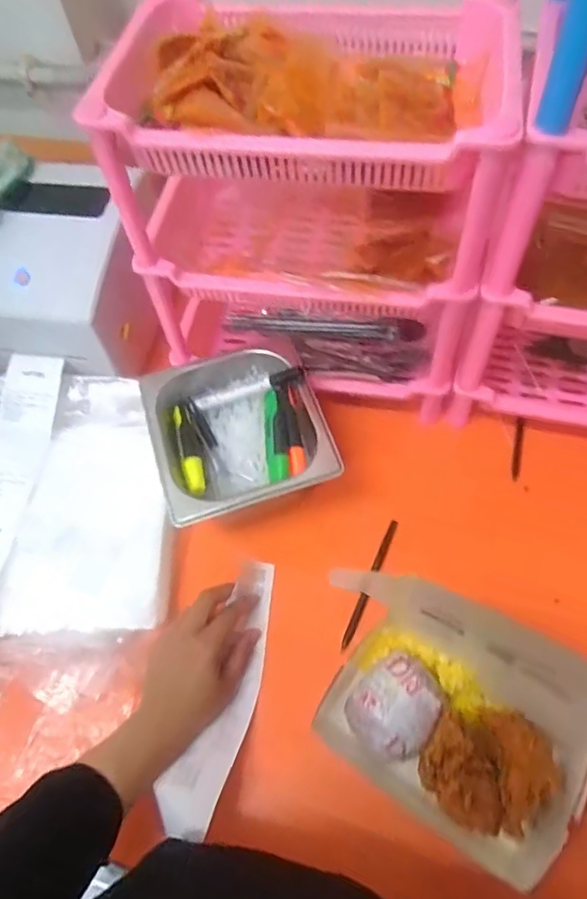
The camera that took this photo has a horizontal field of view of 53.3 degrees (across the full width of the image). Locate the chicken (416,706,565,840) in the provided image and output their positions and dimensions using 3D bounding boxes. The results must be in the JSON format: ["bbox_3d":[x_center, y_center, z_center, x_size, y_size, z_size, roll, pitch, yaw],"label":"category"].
[{"bbox_3d":[0.157,0.251,0.459,0.112,0.056,0.086,2,61,6],"label":"chicken"}]

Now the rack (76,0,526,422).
[{"bbox_3d":[0.018,-0.207,0.570,0.305,0.330,0.202,9,62,9],"label":"rack"}]

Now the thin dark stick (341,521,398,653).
[{"bbox_3d":[0.076,0.132,0.576,0.010,0.011,0.138,20,64,15],"label":"thin dark stick"}]

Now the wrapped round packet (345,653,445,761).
[{"bbox_3d":[0.085,0.213,0.485,0.065,0.037,0.082,35,69,21],"label":"wrapped round packet"}]

